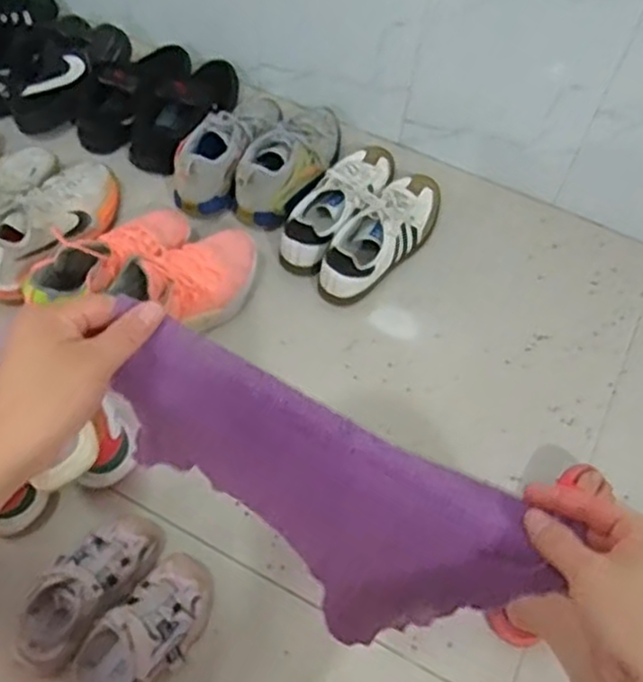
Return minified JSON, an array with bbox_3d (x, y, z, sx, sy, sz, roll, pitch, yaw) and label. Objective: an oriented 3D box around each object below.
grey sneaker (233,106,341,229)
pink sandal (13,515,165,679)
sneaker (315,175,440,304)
[{"bbox_3d":[-0.045,-0.332,1.245,0.117,0.108,0.293,23,58,11],"label":"grey sneaker"},{"bbox_3d":[-0.279,0.291,0.860,0.095,0.095,0.196,27,59,13],"label":"pink sandal"},{"bbox_3d":[0.106,-0.183,1.181,0.106,0.089,0.301,32,60,16],"label":"sneaker"}]

